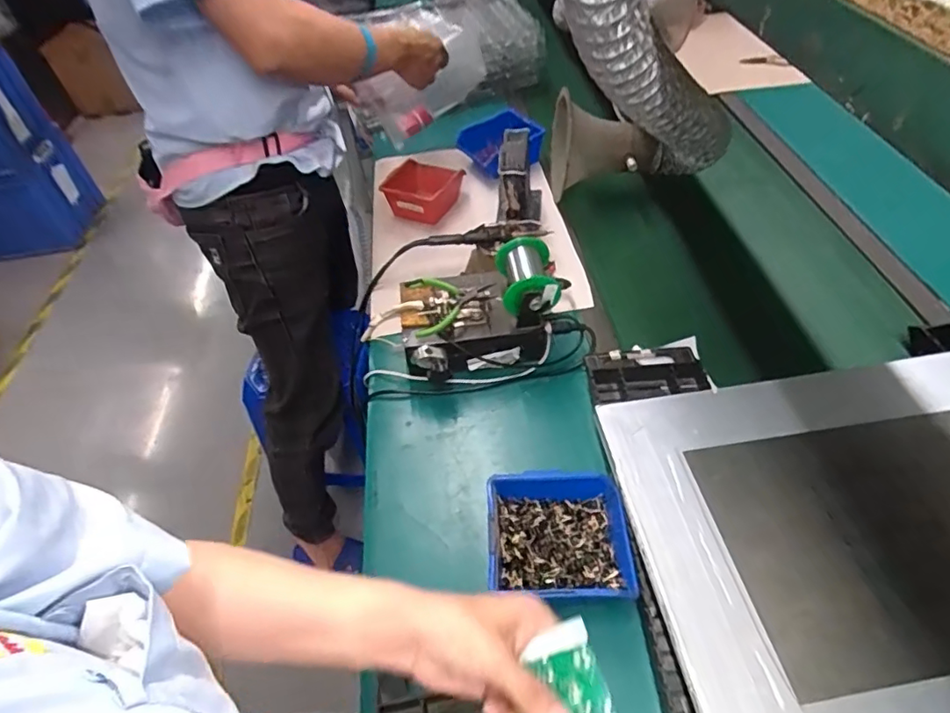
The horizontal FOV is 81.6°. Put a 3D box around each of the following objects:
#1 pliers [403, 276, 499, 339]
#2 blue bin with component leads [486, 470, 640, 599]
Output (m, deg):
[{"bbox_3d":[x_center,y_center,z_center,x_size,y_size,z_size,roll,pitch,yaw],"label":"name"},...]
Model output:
[{"bbox_3d":[-0.028,-0.069,0.681,0.109,0.018,0.086,-10,56,2],"label":"pliers"},{"bbox_3d":[0.081,0.180,0.535,0.132,0.062,0.121,-3,49,3],"label":"blue bin with component leads"}]

